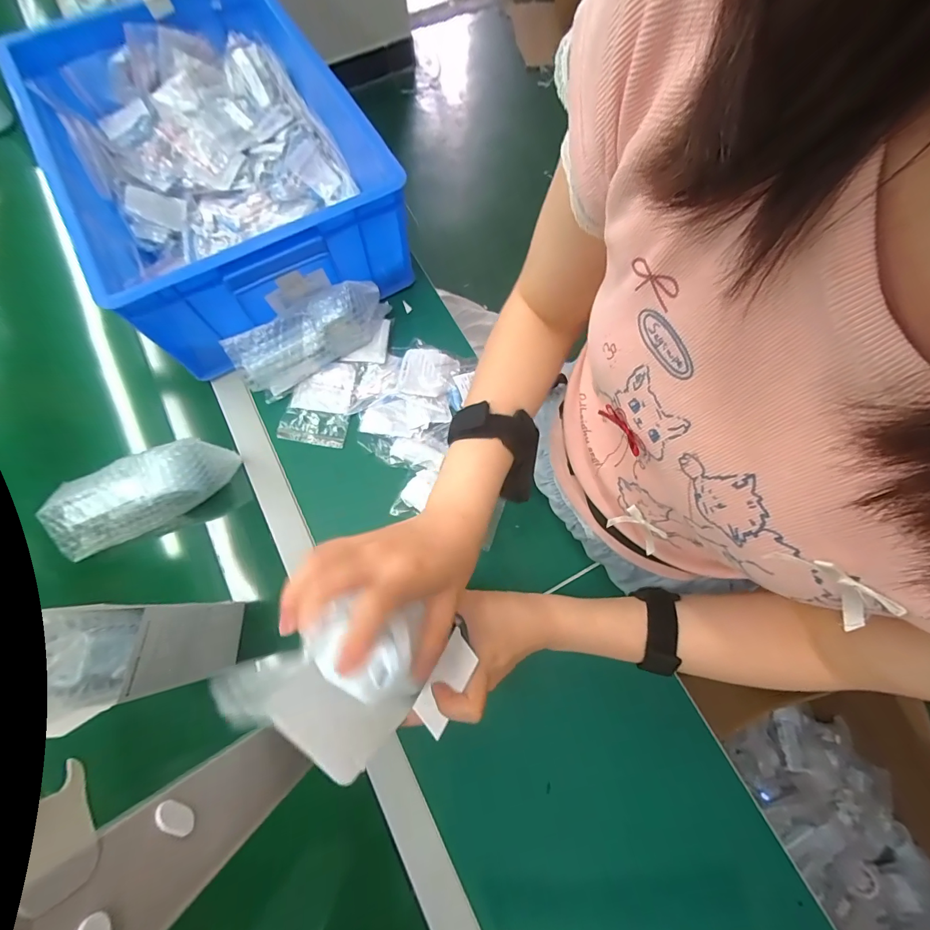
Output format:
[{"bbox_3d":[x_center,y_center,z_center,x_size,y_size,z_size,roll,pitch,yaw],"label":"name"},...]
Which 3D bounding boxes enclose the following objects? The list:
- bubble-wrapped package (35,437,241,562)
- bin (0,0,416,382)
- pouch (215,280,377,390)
[{"bbox_3d":[-0.377,0.028,0.468,0.200,0.076,0.084,-19,74,-7],"label":"bubble-wrapped package"},{"bbox_3d":[-0.320,-0.397,0.558,0.354,0.153,0.456,-31,76,-10],"label":"bin"},{"bbox_3d":[-0.197,-0.172,0.527,0.194,0.066,0.063,-31,76,-10],"label":"pouch"}]

